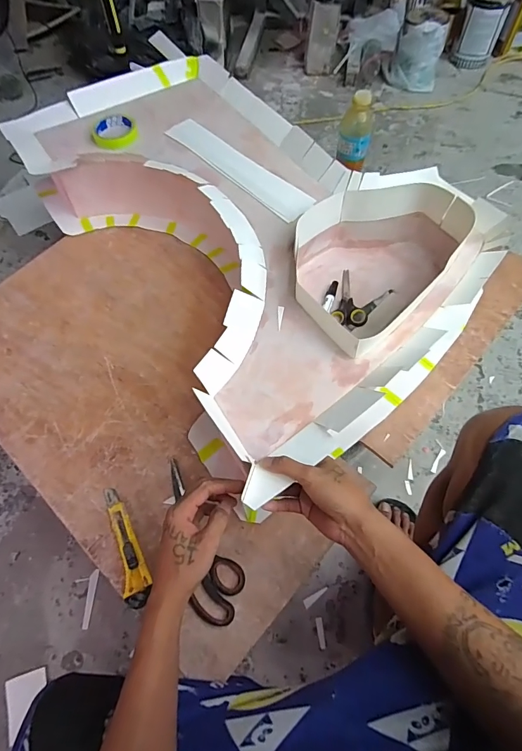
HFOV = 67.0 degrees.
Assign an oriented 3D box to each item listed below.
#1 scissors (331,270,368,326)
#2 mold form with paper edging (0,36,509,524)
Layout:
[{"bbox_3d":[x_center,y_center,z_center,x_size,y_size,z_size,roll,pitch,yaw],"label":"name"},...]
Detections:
[{"bbox_3d":[0.157,-0.143,0.691,0.056,0.012,0.130,6,63,4],"label":"scissors"},{"bbox_3d":[-0.025,-0.298,0.761,0.572,0.177,0.904,-32,66,-14],"label":"mold form with paper edging"}]

